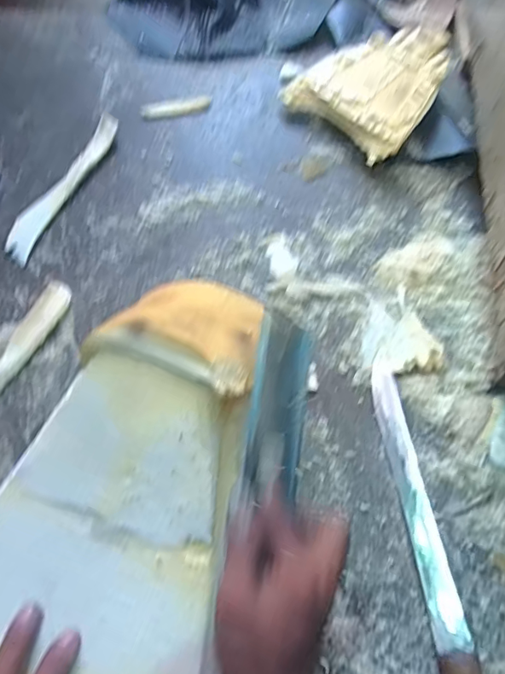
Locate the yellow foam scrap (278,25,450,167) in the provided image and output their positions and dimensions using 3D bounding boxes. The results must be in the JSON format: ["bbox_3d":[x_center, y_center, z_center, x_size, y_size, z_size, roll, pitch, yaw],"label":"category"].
[{"bbox_3d":[0.168,-0.335,0.671,0.182,0.074,0.179,-39,71,-13],"label":"yellow foam scrap"}]

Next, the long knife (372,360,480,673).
[{"bbox_3d":[0.172,0.221,0.464,0.035,0.030,0.413,-7,67,-1],"label":"long knife"}]

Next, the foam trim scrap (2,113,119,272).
[{"bbox_3d":[-0.256,-0.206,0.668,0.047,0.016,0.242,25,71,12],"label":"foam trim scrap"}]

